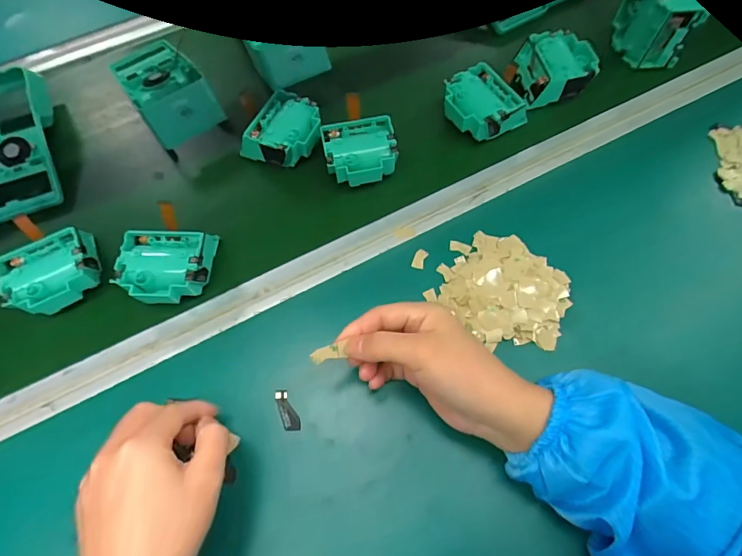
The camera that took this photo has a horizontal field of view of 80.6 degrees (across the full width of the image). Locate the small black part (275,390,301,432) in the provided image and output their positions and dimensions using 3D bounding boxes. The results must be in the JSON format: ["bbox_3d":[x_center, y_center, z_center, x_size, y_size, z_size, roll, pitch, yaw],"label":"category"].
[{"bbox_3d":[-0.071,0.112,0.371,0.014,0.004,0.037,-22,68,-8],"label":"small black part"}]

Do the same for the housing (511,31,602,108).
[{"bbox_3d":[0.206,-0.238,0.496,0.079,0.037,0.080,-8,67,-3],"label":"housing"}]

